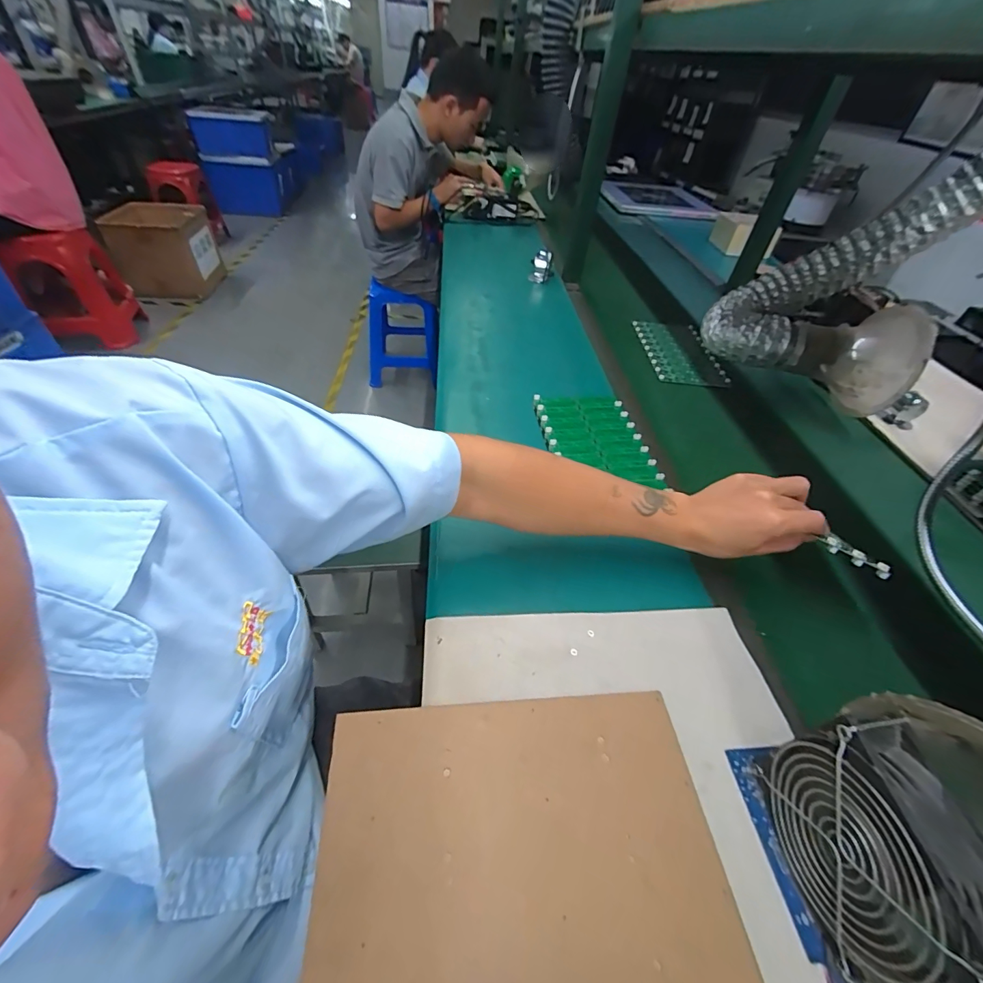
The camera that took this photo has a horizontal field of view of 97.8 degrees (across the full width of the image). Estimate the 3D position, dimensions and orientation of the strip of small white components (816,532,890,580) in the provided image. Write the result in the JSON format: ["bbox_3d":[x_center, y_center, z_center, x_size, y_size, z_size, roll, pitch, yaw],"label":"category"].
[{"bbox_3d":[0.355,0.063,0.419,0.073,0.011,0.018,30,49,2],"label":"strip of small white components"}]

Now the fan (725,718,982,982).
[{"bbox_3d":[0.232,0.223,0.270,0.055,0.119,0.126,0,46,-5],"label":"fan"}]

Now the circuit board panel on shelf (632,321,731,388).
[{"bbox_3d":[0.379,-0.289,0.875,0.131,0.007,0.249,4,45,-2],"label":"circuit board panel on shelf"}]

